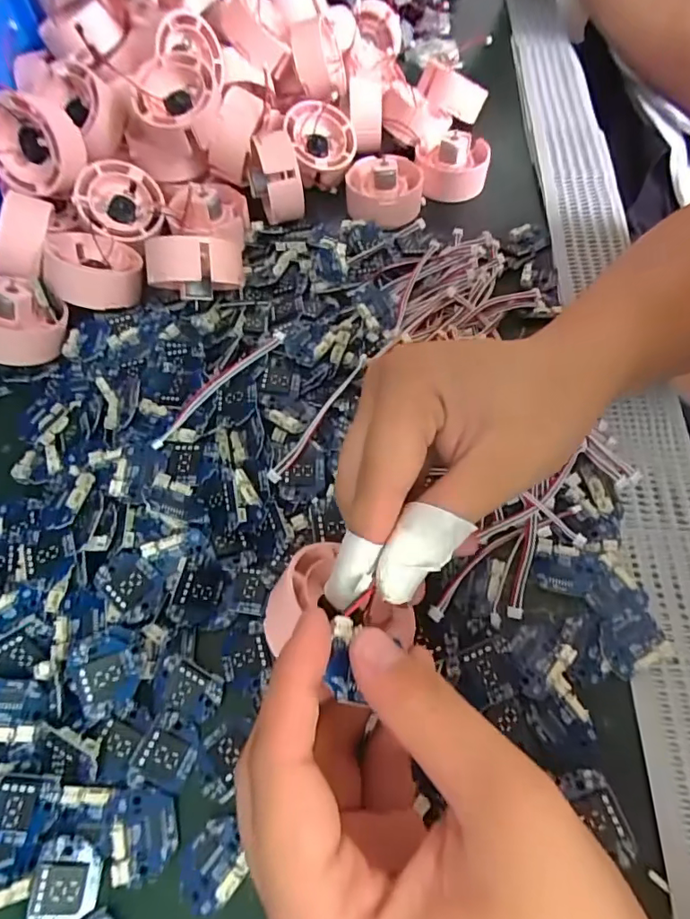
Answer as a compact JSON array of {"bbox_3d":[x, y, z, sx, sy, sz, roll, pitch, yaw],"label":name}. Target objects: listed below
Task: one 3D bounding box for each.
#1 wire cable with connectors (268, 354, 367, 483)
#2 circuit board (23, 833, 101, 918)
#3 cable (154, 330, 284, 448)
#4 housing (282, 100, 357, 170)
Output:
[{"bbox_3d":[-0.010,-0.023,0.257,0.008,0.010,0.088,26,65,19],"label":"wire cable with connectors"},{"bbox_3d":[-0.099,0.149,0.178,0.023,0.004,0.028,0,59,4],"label":"circuit board"},{"bbox_3d":[-0.064,-0.037,0.260,0.009,0.009,0.088,36,68,22],"label":"cable"},{"bbox_3d":[-0.018,-0.232,0.369,0.052,0.017,0.051,17,78,-15],"label":"housing"}]

